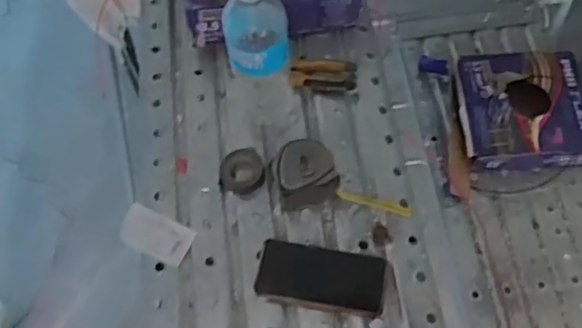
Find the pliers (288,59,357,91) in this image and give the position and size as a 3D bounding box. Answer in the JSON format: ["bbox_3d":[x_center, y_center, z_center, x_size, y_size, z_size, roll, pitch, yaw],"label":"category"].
[{"bbox_3d":[0.049,-0.137,0.900,0.097,0.014,0.049,1,62,3],"label":"pliers"}]

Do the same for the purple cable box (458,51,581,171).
[{"bbox_3d":[0.517,-0.117,1.322,0.273,0.090,0.275,-2,62,1],"label":"purple cable box"}]

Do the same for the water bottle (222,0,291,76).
[{"bbox_3d":[-0.044,-0.175,0.722,0.078,0.125,0.076,-1,62,2],"label":"water bottle"}]

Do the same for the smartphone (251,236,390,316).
[{"bbox_3d":[0.038,0.143,0.754,0.157,0.011,0.078,8,62,6],"label":"smartphone"}]

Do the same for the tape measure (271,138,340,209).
[{"bbox_3d":[0.017,0.009,0.811,0.082,0.052,0.081,-15,62,-6],"label":"tape measure"}]

